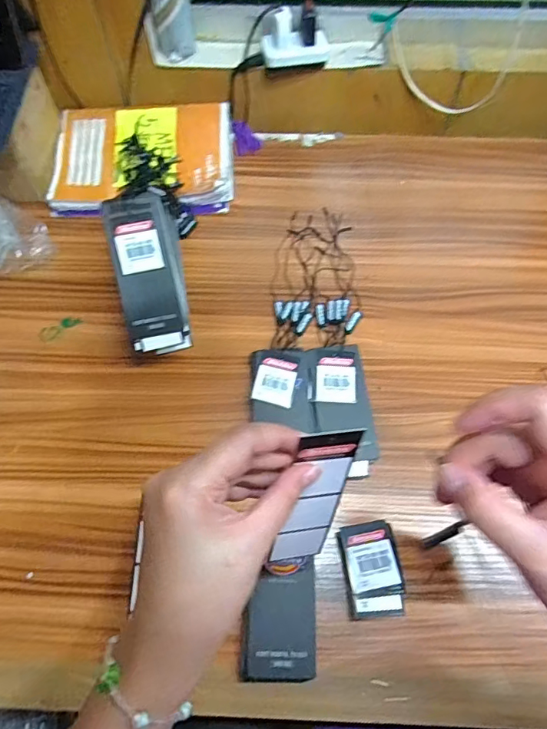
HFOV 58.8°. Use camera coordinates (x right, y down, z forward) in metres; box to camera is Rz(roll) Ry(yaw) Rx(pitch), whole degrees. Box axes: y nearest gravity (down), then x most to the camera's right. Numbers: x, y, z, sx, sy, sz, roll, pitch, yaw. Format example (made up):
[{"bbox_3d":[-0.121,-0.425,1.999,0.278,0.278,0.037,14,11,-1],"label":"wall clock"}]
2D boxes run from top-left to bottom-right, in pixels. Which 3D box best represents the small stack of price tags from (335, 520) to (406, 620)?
[{"bbox_3d":[0.078,0.161,0.383,0.043,0.018,0.067,-9,65,-4],"label":"small stack of price tags"}]

